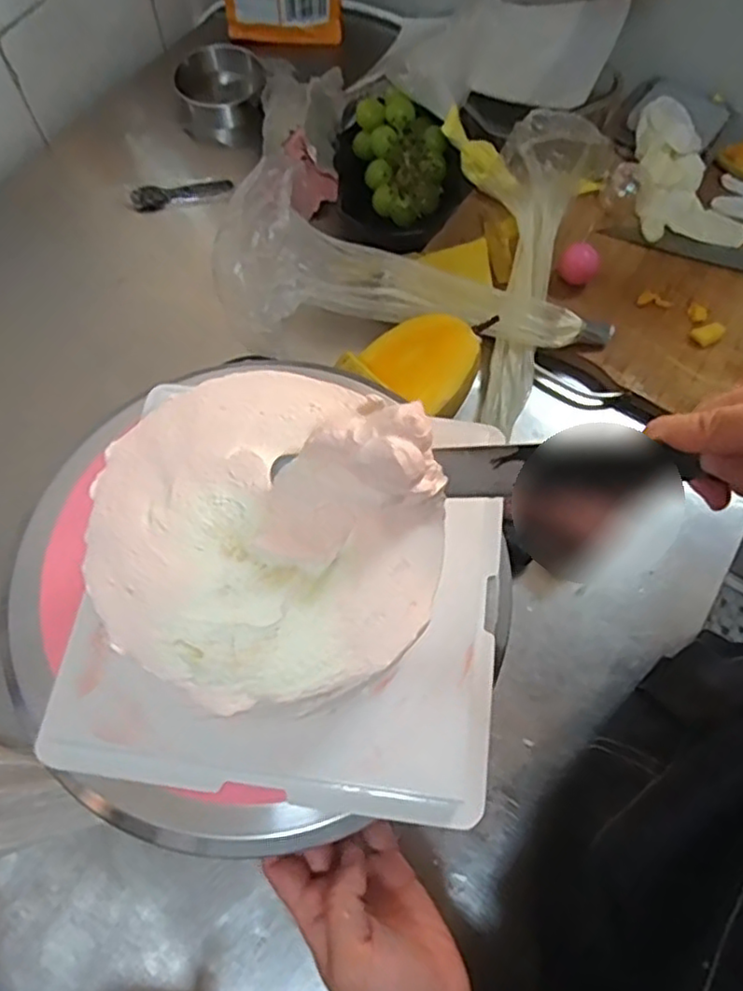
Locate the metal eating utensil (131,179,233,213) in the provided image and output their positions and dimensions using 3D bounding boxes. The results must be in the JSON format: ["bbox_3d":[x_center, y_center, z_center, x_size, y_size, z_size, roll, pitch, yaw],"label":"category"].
[{"bbox_3d":[-0.198,-0.314,0.680,0.104,0.010,0.033,-9,66,-5],"label":"metal eating utensil"}]

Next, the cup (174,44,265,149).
[{"bbox_3d":[-0.170,-0.455,0.746,0.093,0.069,0.079,-3,66,-2],"label":"cup"}]

